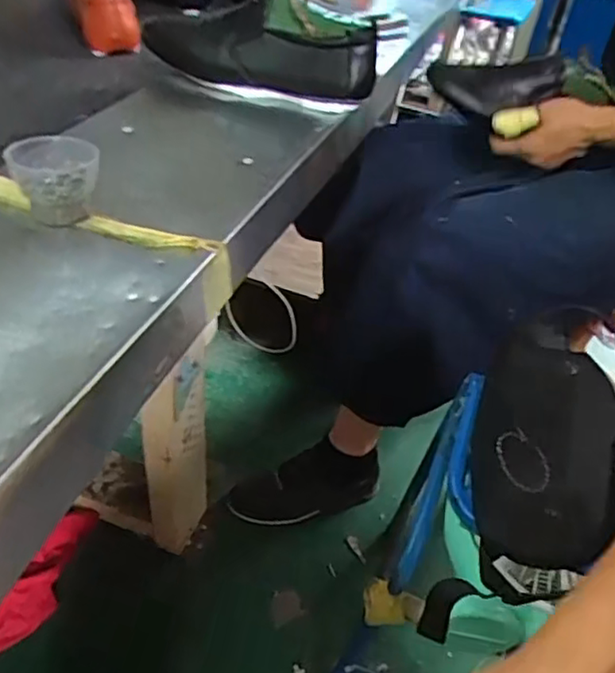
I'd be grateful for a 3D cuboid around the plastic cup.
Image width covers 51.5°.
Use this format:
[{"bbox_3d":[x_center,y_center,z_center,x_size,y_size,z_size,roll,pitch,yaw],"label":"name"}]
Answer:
[{"bbox_3d":[-0.190,-0.118,0.486,0.061,0.052,0.055,-12,43,-17],"label":"plastic cup"}]

